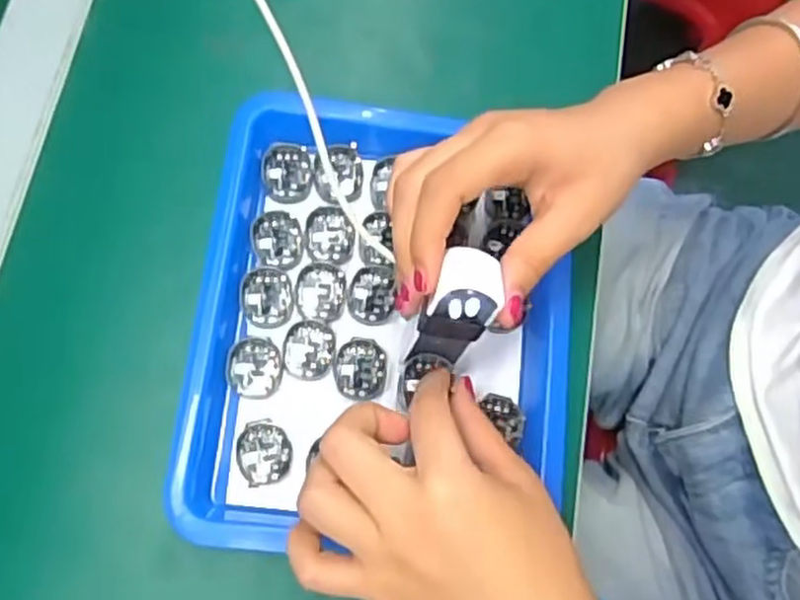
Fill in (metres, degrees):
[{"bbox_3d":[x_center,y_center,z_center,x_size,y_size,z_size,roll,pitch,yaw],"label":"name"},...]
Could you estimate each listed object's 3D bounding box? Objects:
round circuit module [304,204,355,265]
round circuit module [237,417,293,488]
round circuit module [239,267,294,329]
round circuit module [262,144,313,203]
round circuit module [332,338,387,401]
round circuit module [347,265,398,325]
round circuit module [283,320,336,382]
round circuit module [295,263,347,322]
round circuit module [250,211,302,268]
[{"bbox_3d":[-0.035,-0.033,0.373,0.025,0.004,0.030,-1,75,0],"label":"round circuit module"},{"bbox_3d":[-0.062,0.071,0.344,0.024,0.006,0.028,18,76,5],"label":"round circuit module"},{"bbox_3d":[-0.064,-0.002,0.363,0.024,0.008,0.029,-3,75,0],"label":"round circuit module"},{"bbox_3d":[-0.057,-0.065,0.379,0.025,0.004,0.029,-1,75,0],"label":"round circuit module"},{"bbox_3d":[-0.019,0.033,0.358,0.025,0.004,0.029,7,75,2],"label":"round circuit module"},{"bbox_3d":[-0.014,-0.002,0.369,0.023,0.004,0.028,-3,75,-1],"label":"round circuit module"},{"bbox_3d":[-0.043,0.024,0.359,0.025,0.004,0.028,1,75,1],"label":"round circuit module"},{"bbox_3d":[-0.039,-0.004,0.368,0.023,0.004,0.028,0,75,0],"label":"round circuit module"},{"bbox_3d":[-0.061,-0.030,0.371,0.024,0.006,0.029,-1,75,0],"label":"round circuit module"}]

